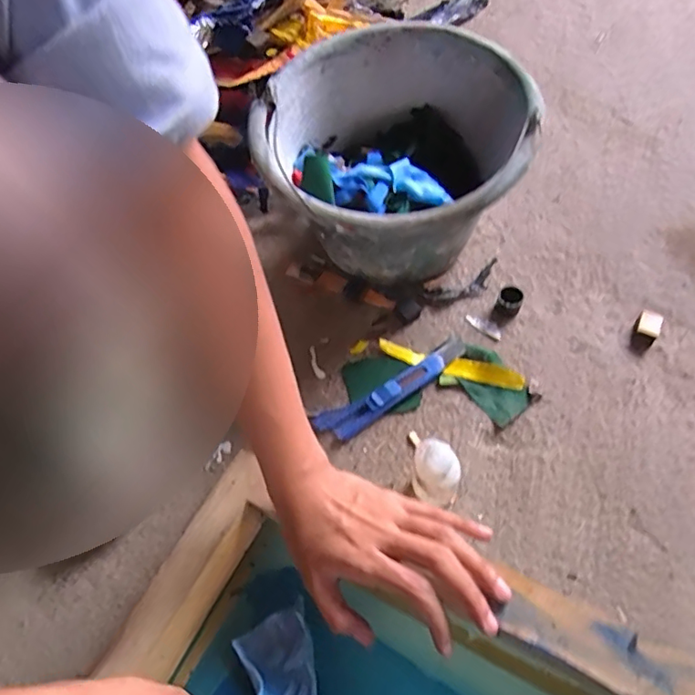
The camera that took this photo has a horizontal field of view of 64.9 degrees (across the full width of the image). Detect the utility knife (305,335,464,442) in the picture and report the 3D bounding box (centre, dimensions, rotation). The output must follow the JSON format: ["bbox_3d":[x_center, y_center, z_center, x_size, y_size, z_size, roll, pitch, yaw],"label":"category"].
[{"bbox_3d":[0.044,0.038,0.507,0.157,0.012,0.030,-29,64,-12],"label":"utility knife"}]

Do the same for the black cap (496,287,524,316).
[{"bbox_3d":[0.159,-0.045,0.536,0.023,0.021,0.024,-1,61,2],"label":"black cap"}]

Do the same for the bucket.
[{"bbox_3d":[0.045,-0.168,0.538,0.235,0.157,0.252,-1,61,2],"label":"bucket"}]

